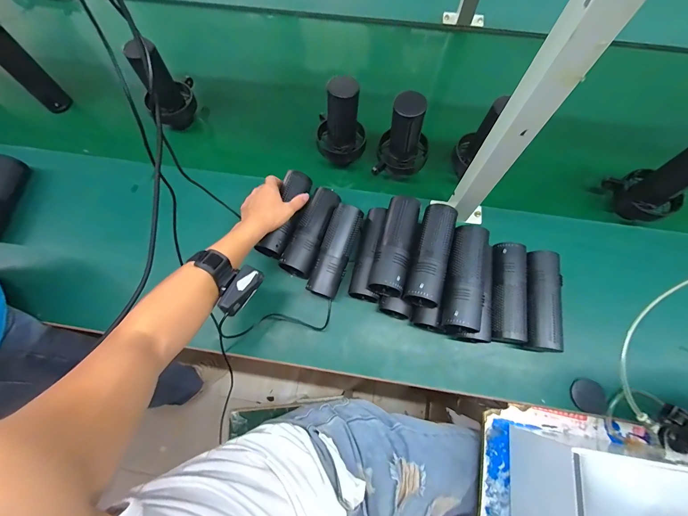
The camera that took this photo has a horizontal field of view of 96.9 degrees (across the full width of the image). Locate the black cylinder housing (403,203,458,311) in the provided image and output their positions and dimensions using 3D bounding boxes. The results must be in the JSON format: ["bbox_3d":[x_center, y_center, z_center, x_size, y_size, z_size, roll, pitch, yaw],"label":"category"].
[{"bbox_3d":[0.143,-0.004,0.500,0.059,0.055,0.168,16,73,6],"label":"black cylinder housing"}]

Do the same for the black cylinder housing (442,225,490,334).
[{"bbox_3d":[0.193,0.034,0.486,0.061,0.048,0.168,12,72,5],"label":"black cylinder housing"}]

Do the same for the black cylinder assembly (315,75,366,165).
[{"bbox_3d":[-0.004,-0.252,0.563,0.100,0.149,0.085,6,72,3],"label":"black cylinder assembly"}]

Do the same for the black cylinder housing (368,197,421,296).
[{"bbox_3d":[0.086,-0.023,0.501,0.054,0.055,0.170,14,72,6],"label":"black cylinder housing"}]

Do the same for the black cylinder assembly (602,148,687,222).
[{"bbox_3d":[0.554,-0.133,0.523,0.072,0.152,0.101,-26,73,-7],"label":"black cylinder assembly"}]

